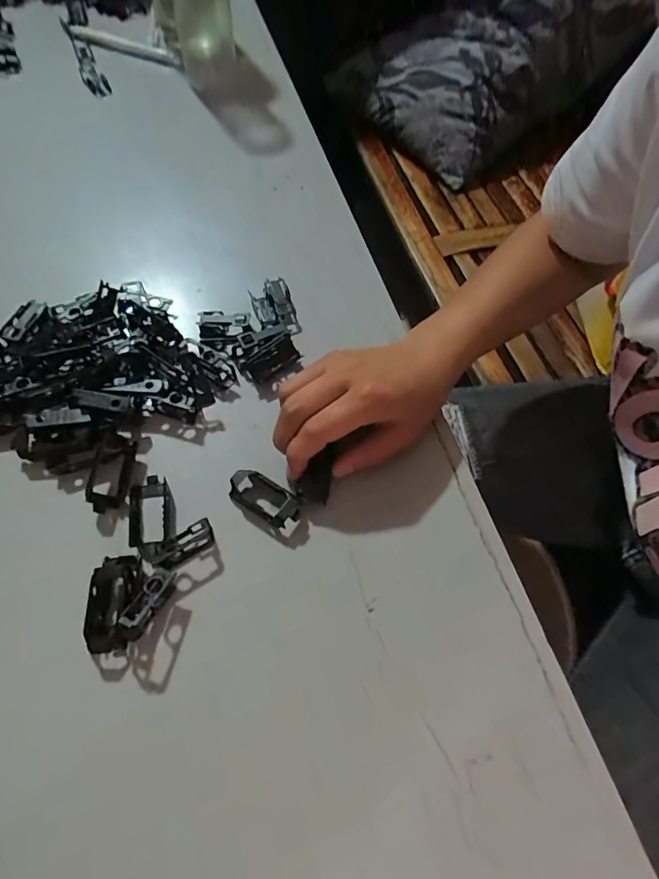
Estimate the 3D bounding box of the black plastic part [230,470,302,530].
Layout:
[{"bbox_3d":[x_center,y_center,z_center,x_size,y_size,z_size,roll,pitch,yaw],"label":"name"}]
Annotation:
[{"bbox_3d":[-0.040,0.038,0.317,0.049,0.011,0.023,31,63,14],"label":"black plastic part"}]

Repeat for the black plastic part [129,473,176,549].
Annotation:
[{"bbox_3d":[-0.113,0.044,0.315,0.028,0.008,0.044,-10,62,-9],"label":"black plastic part"}]

